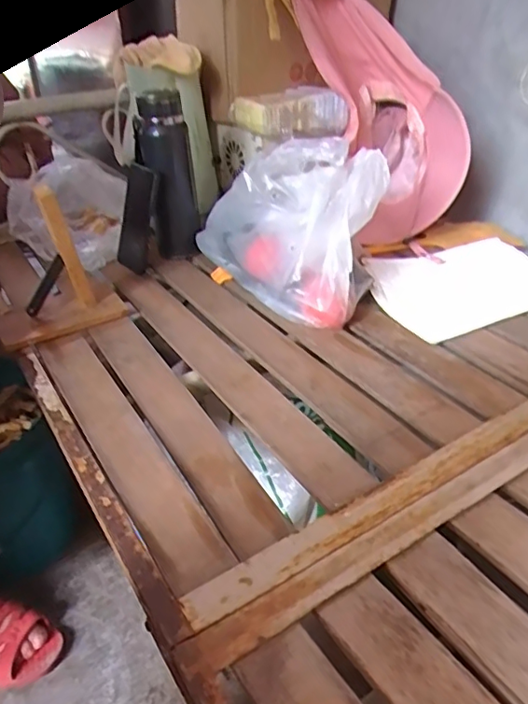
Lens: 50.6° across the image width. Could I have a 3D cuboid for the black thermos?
[{"bbox_3d":[-0.159,-0.294,0.932,0.085,0.267,0.087,-9,12,-9],"label":"black thermos"}]

